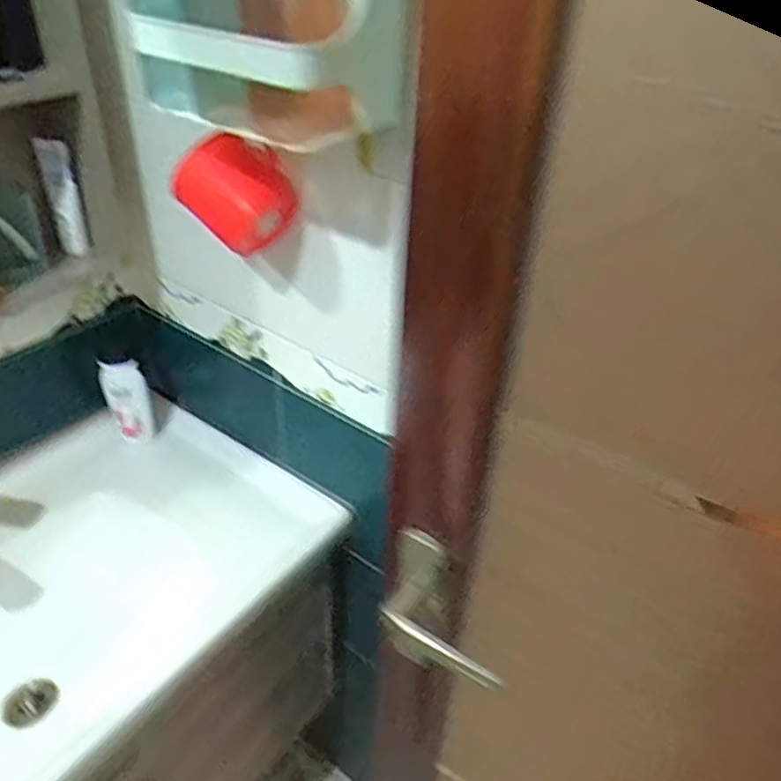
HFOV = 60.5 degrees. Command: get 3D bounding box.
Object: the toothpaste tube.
[{"bbox_3d":[-0.424,-0.250,0.869,0.029,0.144,0.030,-25,45,-33],"label":"toothpaste tube"}]

